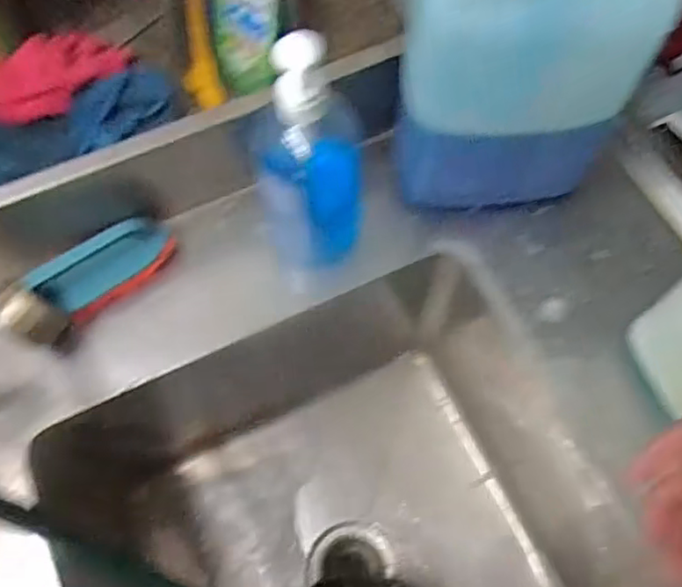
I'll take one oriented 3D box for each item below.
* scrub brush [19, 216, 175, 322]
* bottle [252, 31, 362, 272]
[{"bbox_3d":[-0.224,-0.026,0.610,0.139,0.057,0.048,-33,69,-28],"label":"scrub brush"},{"bbox_3d":[-0.026,-0.117,0.568,0.095,0.277,0.092,-1,66,0],"label":"bottle"}]

